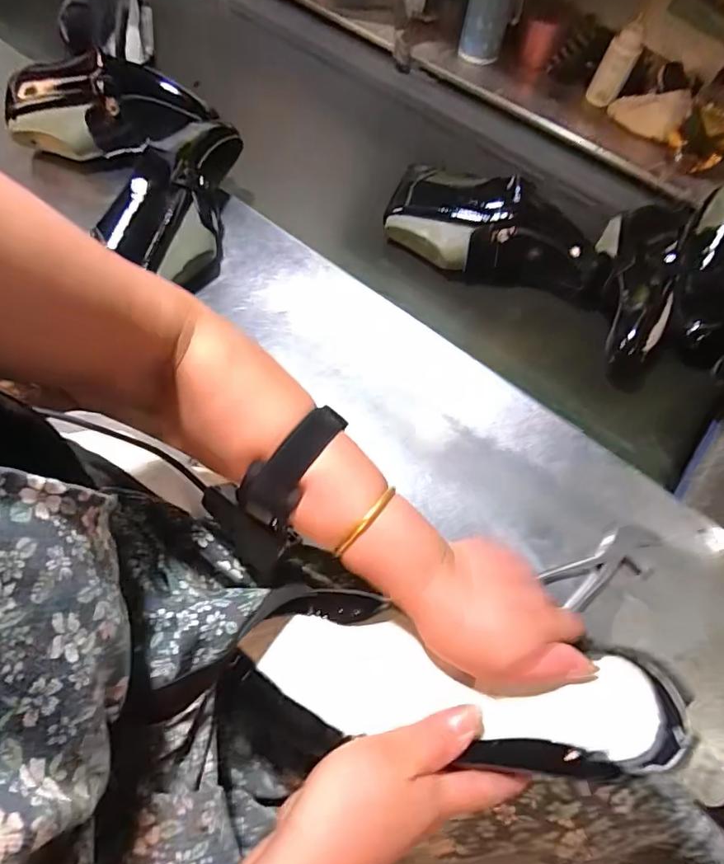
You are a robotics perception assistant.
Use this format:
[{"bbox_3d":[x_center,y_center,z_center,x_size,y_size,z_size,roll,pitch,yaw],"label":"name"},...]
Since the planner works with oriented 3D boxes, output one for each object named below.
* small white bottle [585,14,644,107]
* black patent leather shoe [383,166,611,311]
[{"bbox_3d":[0.415,-0.598,0.824,0.052,0.107,0.043,29,66,10],"label":"small white bottle"},{"bbox_3d":[0.179,-0.265,0.660,0.288,0.085,0.115,16,64,4],"label":"black patent leather shoe"}]

